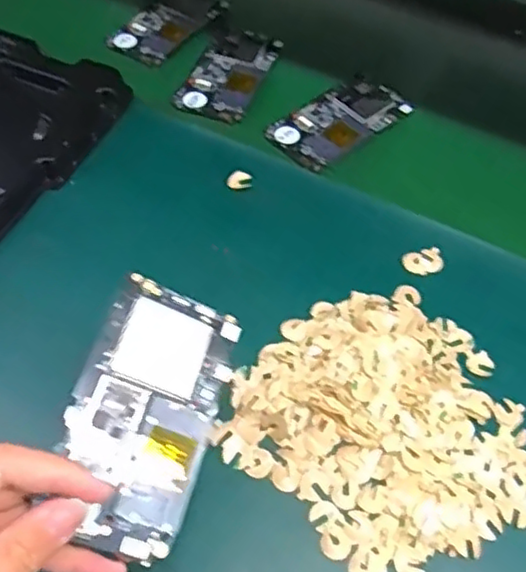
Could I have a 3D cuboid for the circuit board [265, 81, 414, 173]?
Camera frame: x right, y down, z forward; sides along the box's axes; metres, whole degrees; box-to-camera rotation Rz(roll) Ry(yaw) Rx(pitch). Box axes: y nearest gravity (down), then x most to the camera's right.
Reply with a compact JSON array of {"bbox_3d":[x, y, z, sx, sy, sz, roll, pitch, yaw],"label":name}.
[{"bbox_3d":[0.068,-0.146,0.558,0.121,0.008,0.064,-36,67,-20],"label":"circuit board"}]

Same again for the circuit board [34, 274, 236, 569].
[{"bbox_3d":[-0.057,0.062,0.315,0.069,0.006,0.124,27,66,-15],"label":"circuit board"}]

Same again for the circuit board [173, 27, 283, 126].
[{"bbox_3d":[-0.027,-0.198,0.590,0.062,0.008,0.124,20,62,10],"label":"circuit board"}]

